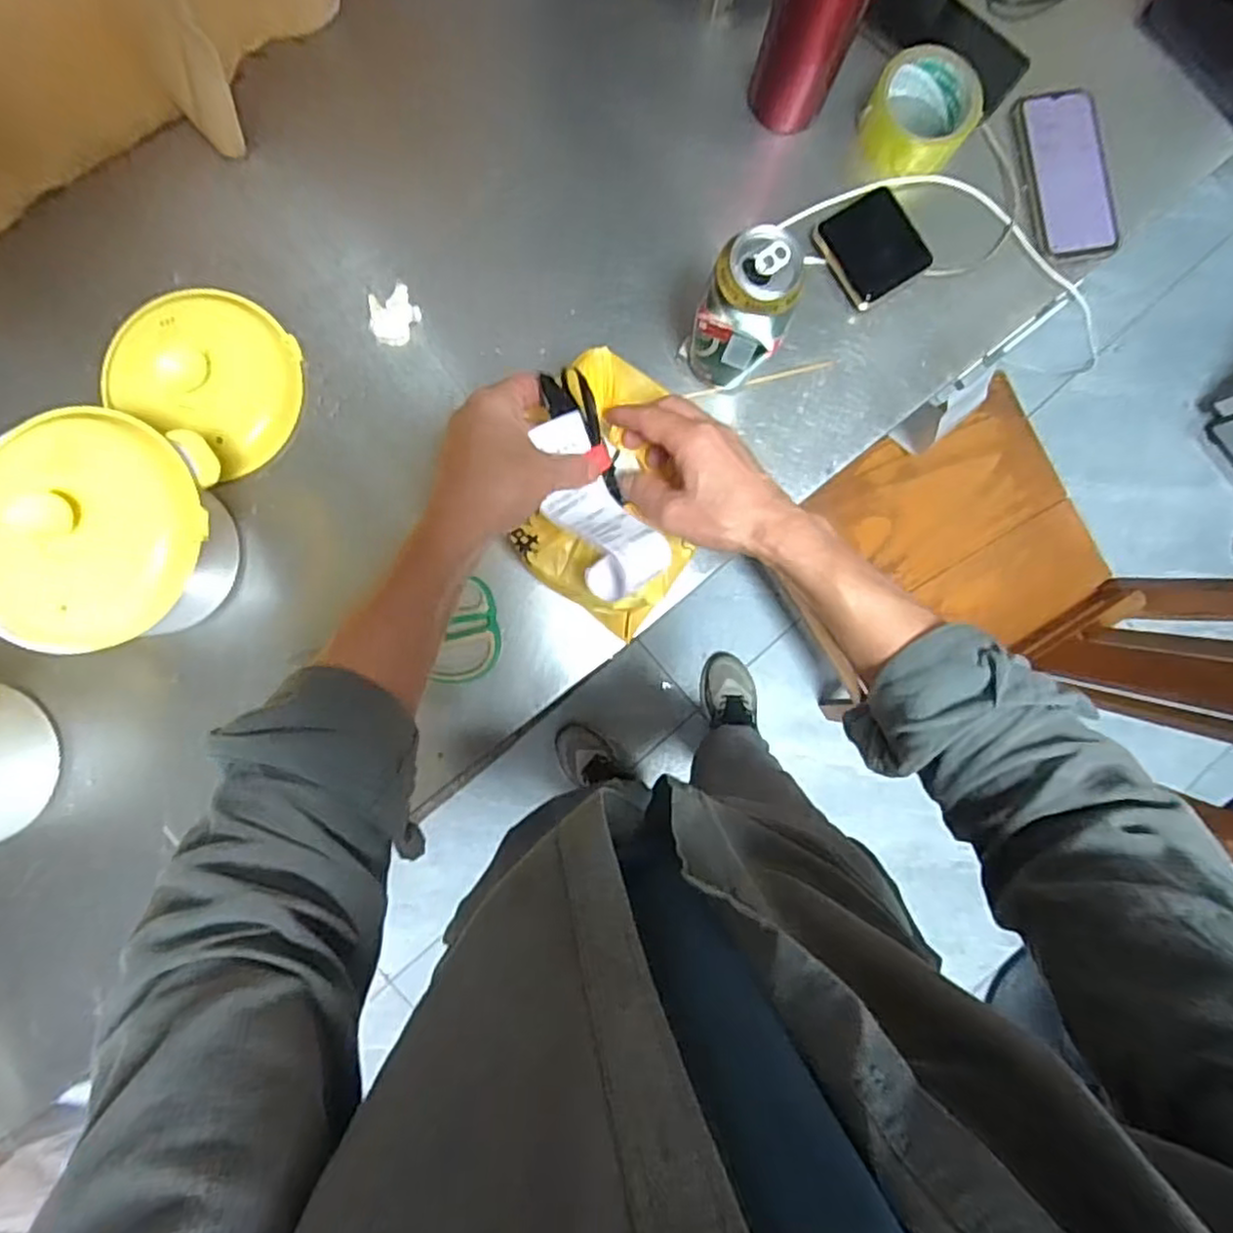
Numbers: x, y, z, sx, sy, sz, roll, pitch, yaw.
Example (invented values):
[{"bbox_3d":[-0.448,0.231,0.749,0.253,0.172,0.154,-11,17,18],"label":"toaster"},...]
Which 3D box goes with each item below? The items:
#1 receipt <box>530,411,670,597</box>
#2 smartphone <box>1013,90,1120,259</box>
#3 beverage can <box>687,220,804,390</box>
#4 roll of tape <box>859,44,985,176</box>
[{"bbox_3d":[-0.014,-0.076,0.498,0.063,0.042,0.126,-29,90,-3],"label":"receipt"},{"bbox_3d":[0.437,-0.427,0.673,0.086,0.010,0.164,-12,89,-3],"label":"smartphone"},{"bbox_3d":[0.104,-0.243,0.575,0.072,0.172,0.056,29,87,-1],"label":"beverage can"},{"bbox_3d":[0.283,-0.469,0.658,0.092,0.052,0.097,0,88,-3],"label":"roll of tape"}]

